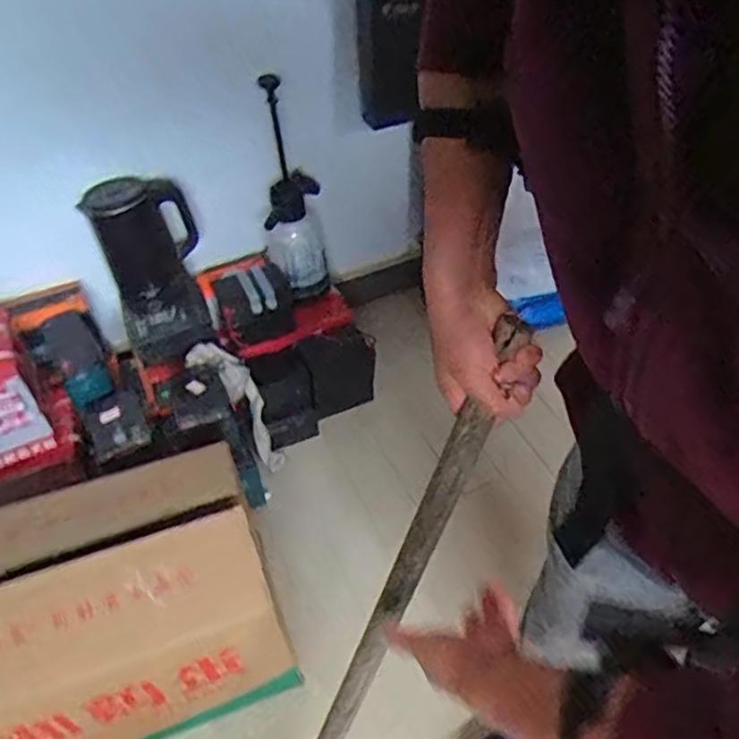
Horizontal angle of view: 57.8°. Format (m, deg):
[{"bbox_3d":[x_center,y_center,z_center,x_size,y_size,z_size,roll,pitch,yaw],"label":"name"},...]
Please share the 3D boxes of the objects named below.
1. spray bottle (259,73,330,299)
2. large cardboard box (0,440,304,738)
[{"bbox_3d":[-0.167,-0.354,1.372,0.110,0.484,0.152,-6,47,-2],"label":"spray bottle"},{"bbox_3d":[-0.449,0.394,1.037,0.586,0.369,0.307,-18,48,-14],"label":"large cardboard box"}]

